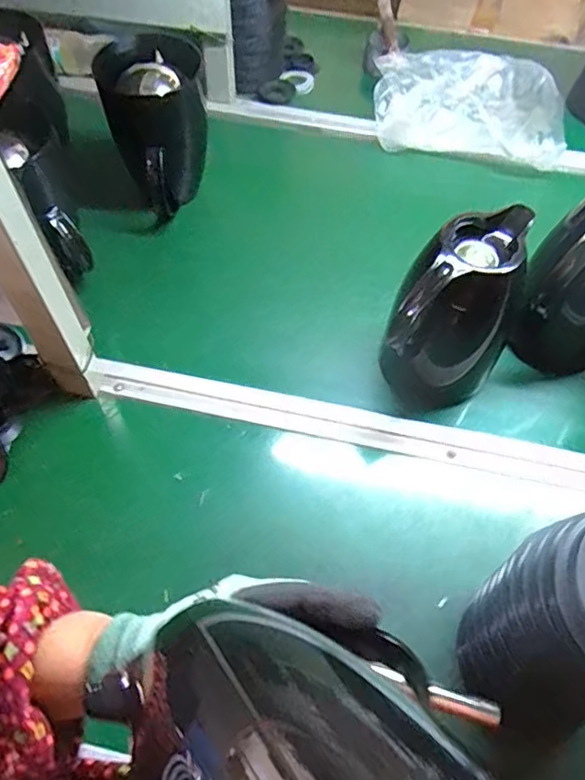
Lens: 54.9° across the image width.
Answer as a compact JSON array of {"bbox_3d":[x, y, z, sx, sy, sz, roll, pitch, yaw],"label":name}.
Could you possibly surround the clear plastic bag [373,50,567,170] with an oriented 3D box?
[{"bbox_3d":[0.279,-0.459,0.887,0.290,0.080,0.205,15,58,8],"label":"clear plastic bag"}]

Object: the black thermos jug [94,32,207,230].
[{"bbox_3d":[-0.174,-0.334,0.737,0.117,0.171,0.124,-14,59,-10],"label":"black thermos jug"}]

